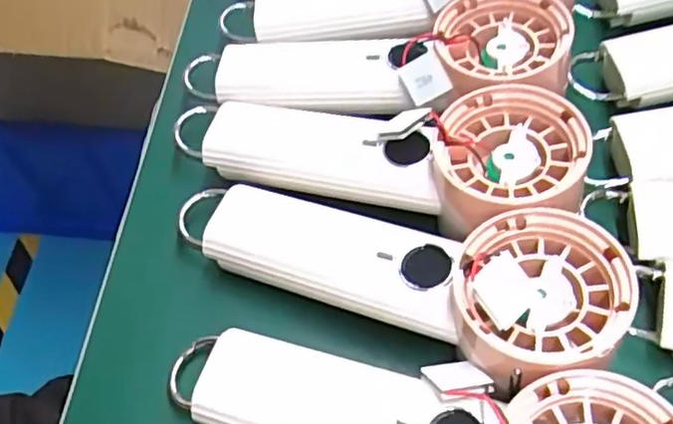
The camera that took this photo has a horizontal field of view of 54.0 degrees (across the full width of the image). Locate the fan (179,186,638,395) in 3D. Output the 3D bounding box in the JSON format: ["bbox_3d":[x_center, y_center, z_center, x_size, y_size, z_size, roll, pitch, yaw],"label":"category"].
[{"bbox_3d":[0.014,0.019,0.274,0.199,0.039,0.067,11,57,26],"label":"fan"}]

